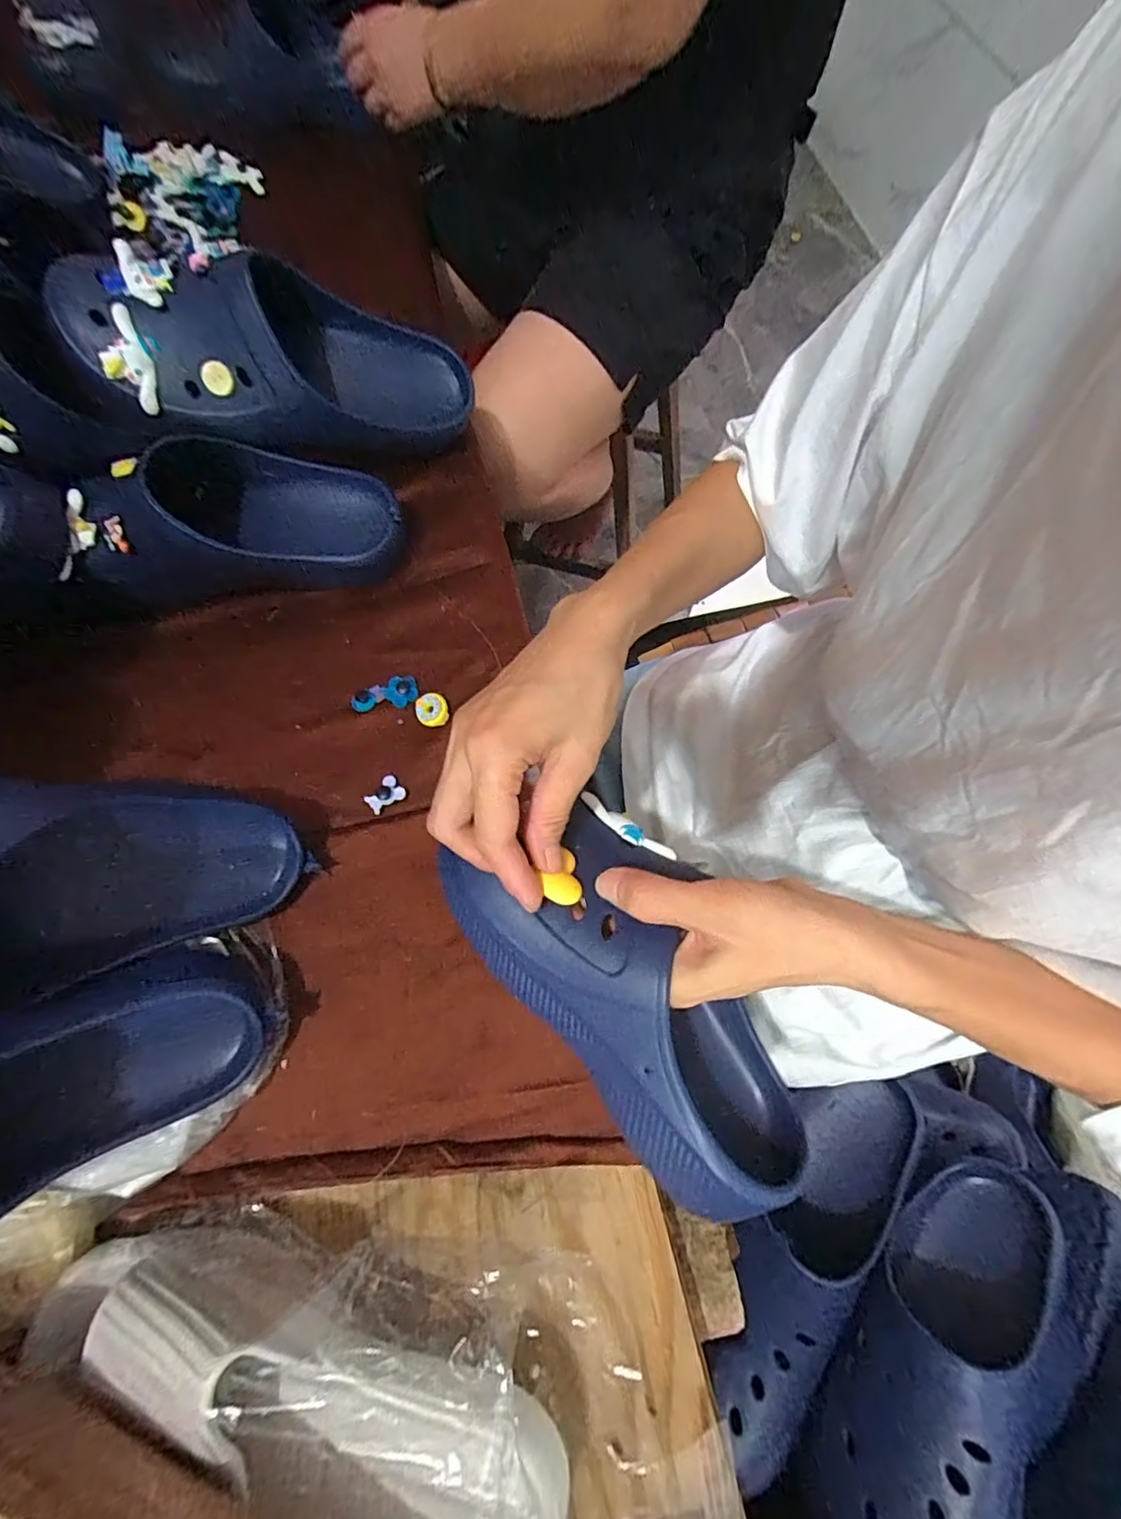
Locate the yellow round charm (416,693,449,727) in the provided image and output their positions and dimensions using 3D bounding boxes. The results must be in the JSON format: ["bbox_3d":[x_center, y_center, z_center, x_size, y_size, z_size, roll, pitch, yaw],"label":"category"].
[{"bbox_3d":[-0.095,-0.037,0.418,0.023,0.009,0.025,0,71,0],"label":"yellow round charm"}]

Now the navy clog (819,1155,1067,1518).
[{"bbox_3d":[0.267,0.397,0.367,0.247,0.089,0.125,-32,67,-33],"label":"navy clog"}]

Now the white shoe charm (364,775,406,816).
[{"bbox_3d":[-0.124,0.024,0.399,0.026,0.008,0.019,-32,74,-10],"label":"white shoe charm"}]

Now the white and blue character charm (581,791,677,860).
[{"bbox_3d":[0.037,0.039,0.323,0.062,0.010,0.013,37,75,12],"label":"white and blue character charm"}]

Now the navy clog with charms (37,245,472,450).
[{"bbox_3d":[-0.206,-0.303,0.422,0.281,0.097,0.095,-4,65,-23],"label":"navy clog with charms"}]

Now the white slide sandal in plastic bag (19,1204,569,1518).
[{"bbox_3d":[-0.121,0.286,0.266,0.256,0.094,0.084,21,74,11],"label":"white slide sandal in plastic bag"}]

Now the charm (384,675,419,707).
[{"bbox_3d":[-0.119,-0.052,0.423,0.024,0.006,0.022,-19,72,-6],"label":"charm"}]

